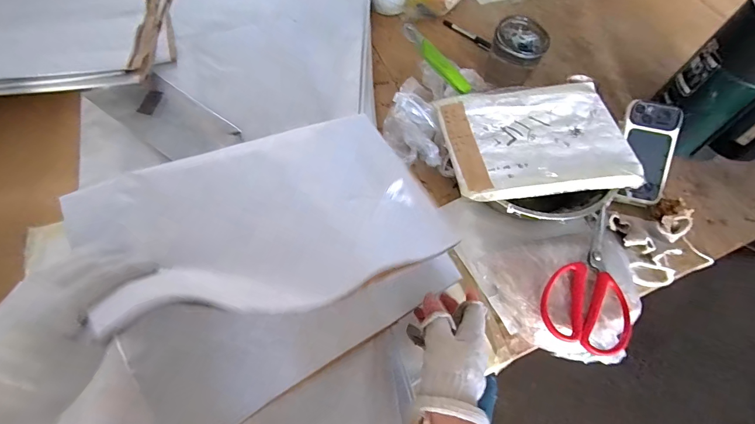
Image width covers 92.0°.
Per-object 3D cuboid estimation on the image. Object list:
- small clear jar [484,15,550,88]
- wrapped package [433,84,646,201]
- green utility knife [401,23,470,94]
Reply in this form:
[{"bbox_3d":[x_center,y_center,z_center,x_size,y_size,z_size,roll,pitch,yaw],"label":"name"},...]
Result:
[{"bbox_3d":[0.223,-0.250,0.608,0.080,0.110,0.080,2,61,-3],"label":"small clear jar"},{"bbox_3d":[0.216,-0.105,0.502,0.242,0.012,0.184,-4,61,-6],"label":"wrapped package"},{"bbox_3d":[0.086,-0.222,0.530,0.130,0.019,0.016,46,67,-1],"label":"green utility knife"}]

